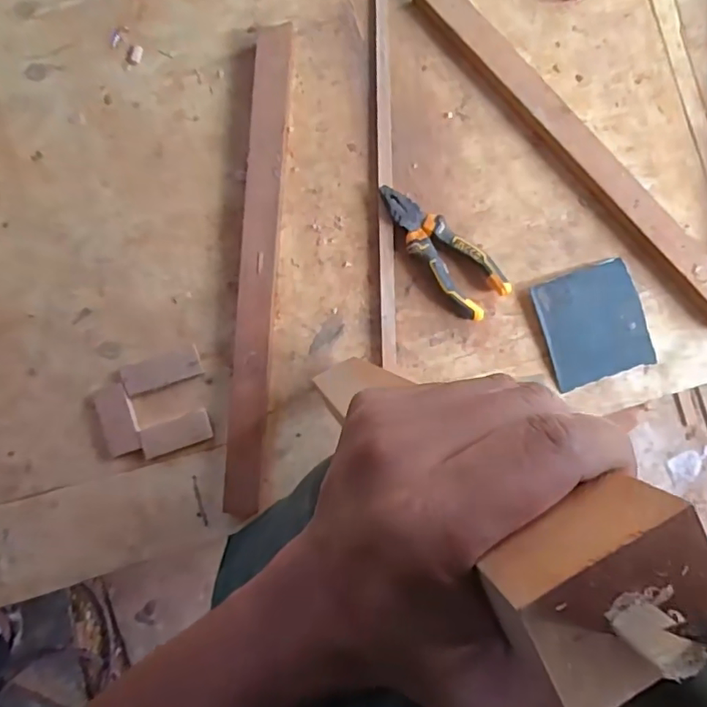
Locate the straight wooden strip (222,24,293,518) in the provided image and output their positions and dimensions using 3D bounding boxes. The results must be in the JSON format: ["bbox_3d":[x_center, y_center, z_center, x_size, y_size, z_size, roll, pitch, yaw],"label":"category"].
[{"bbox_3d":[-0.090,-0.081,0.531,0.034,0.019,0.458,3,88,0],"label":"straight wooden strip"}]

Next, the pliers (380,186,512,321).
[{"bbox_3d":[0.085,-0.103,0.543,0.058,0.025,0.153,-45,89,-2],"label":"pliers"}]

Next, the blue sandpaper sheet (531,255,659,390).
[{"bbox_3d":[0.242,-0.030,0.554,0.104,0.011,0.110,-18,88,-1],"label":"blue sandpaper sheet"}]

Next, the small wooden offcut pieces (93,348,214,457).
[{"bbox_3d":[-0.194,0.051,0.538,0.106,0.011,0.092,-17,88,-1],"label":"small wooden offcut pieces"}]

